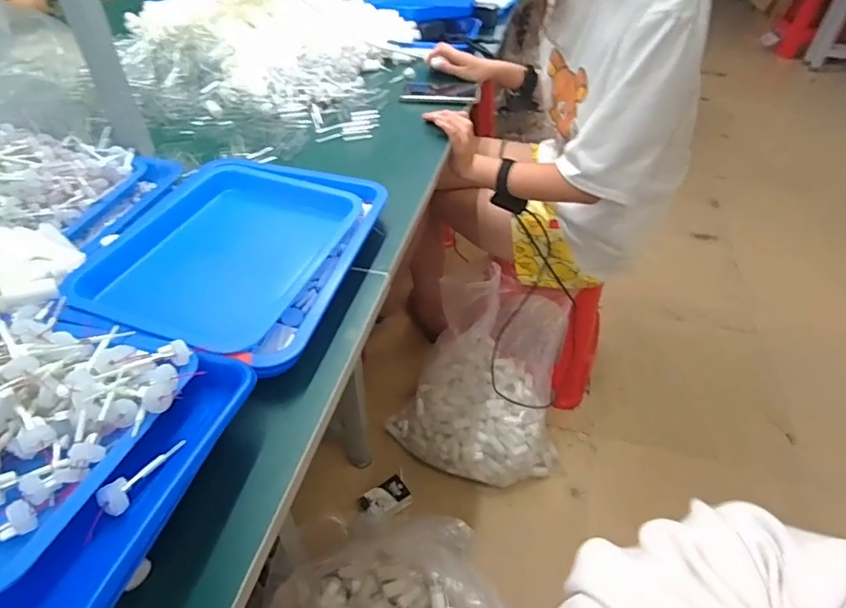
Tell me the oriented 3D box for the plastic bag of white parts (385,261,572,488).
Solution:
[{"bbox_3d":[0.135,0.158,1.135,0.387,0.404,0.305,11,44,11],"label":"plastic bag of white parts"}]

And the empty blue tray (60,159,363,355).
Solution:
[{"bbox_3d":[-0.232,-0.073,0.587,0.236,0.047,0.279,17,45,17],"label":"empty blue tray"}]

